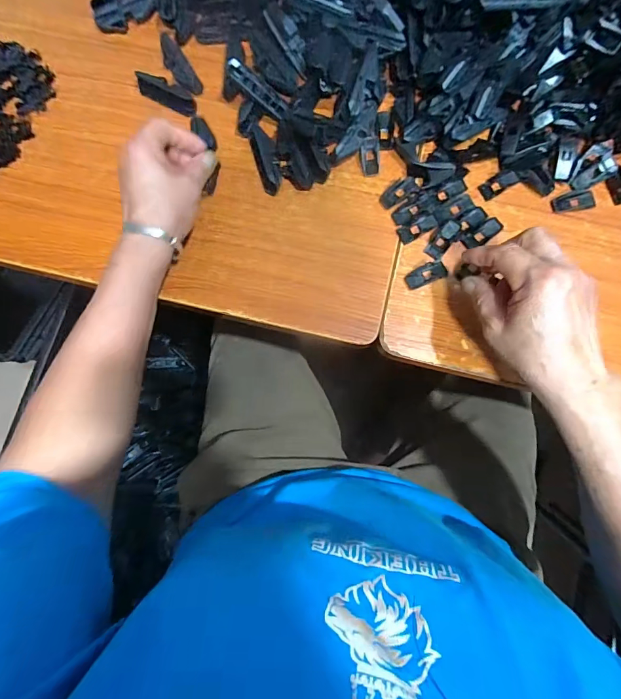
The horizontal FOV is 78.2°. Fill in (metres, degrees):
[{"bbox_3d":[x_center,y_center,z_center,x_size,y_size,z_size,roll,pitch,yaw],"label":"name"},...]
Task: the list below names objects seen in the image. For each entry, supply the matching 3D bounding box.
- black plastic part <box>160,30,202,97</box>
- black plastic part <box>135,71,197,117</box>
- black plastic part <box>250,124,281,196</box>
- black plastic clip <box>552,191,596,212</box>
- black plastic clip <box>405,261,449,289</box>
[{"bbox_3d":[-0.145,-0.310,0.416,0.021,0.012,0.073,-34,93,7],"label":"black plastic part"},{"bbox_3d":[-0.156,-0.282,0.420,0.069,0.015,0.023,28,84,6],"label":"black plastic part"},{"bbox_3d":[-0.046,-0.200,0.397,0.023,0.020,0.078,-16,82,0],"label":"black plastic part"},{"bbox_3d":[0.268,-0.150,0.387,0.043,0.005,0.017,-11,82,1],"label":"black plastic clip"},{"bbox_3d":[0.115,-0.075,0.379,0.041,0.006,0.019,-21,82,-1],"label":"black plastic clip"}]

